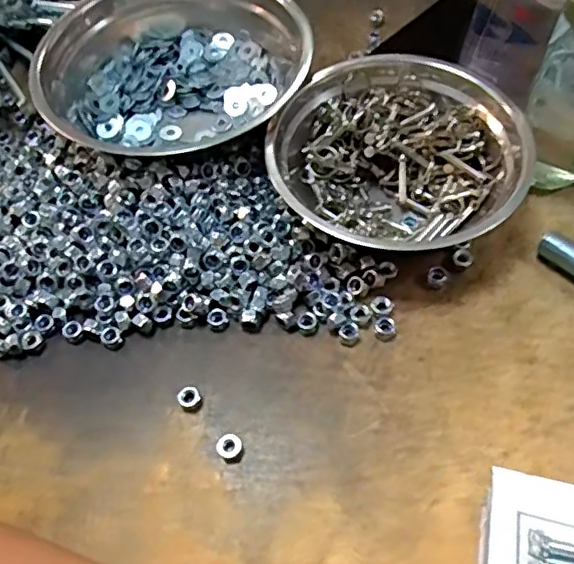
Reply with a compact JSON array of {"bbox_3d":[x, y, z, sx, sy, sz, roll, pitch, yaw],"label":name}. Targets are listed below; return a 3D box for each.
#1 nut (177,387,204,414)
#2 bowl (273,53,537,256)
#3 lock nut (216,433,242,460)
[{"bbox_3d":[-0.069,0.086,0.428,0.016,0.014,0.015,-2,57,3],"label":"nut"},{"bbox_3d":[0.104,-0.116,0.512,0.200,0.057,0.214,-2,57,3],"label":"bowl"},{"bbox_3d":[-0.041,0.115,0.413,0.016,0.006,0.017,-2,57,3],"label":"lock nut"}]

